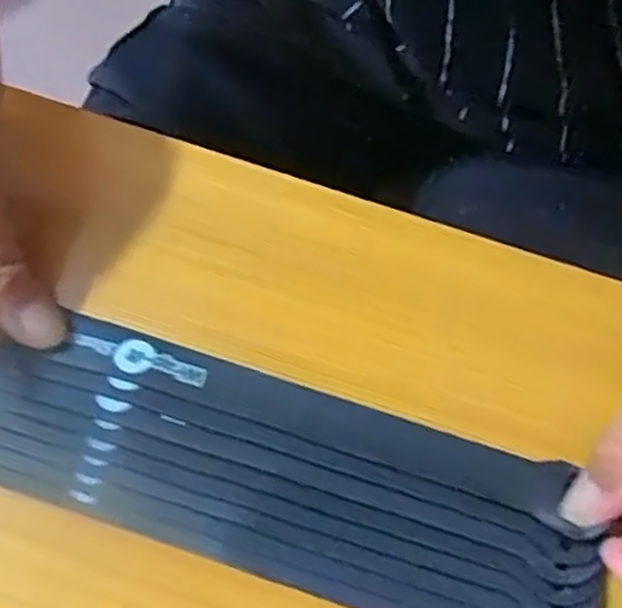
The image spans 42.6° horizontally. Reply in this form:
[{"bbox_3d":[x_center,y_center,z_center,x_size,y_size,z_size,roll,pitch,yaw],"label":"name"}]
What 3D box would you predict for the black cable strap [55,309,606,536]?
[{"bbox_3d":[0.003,0.036,0.258,0.177,0.010,0.020,18,73,4],"label":"black cable strap"}]

